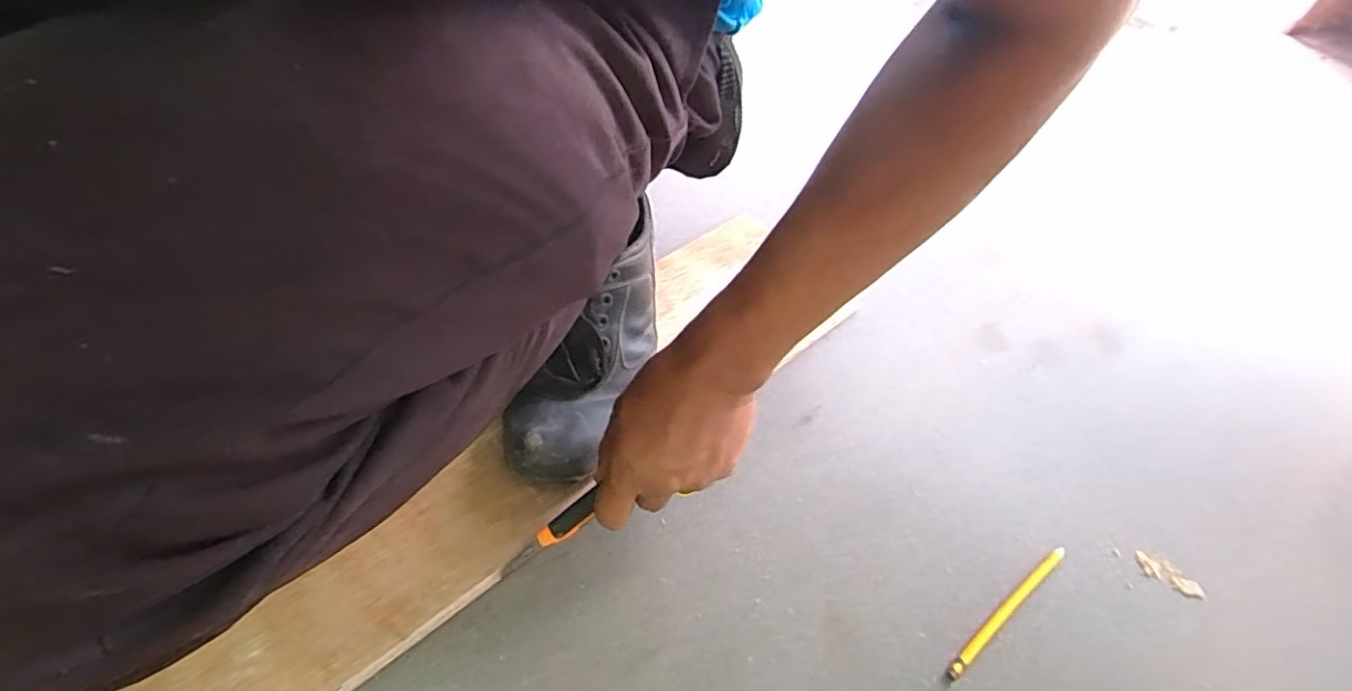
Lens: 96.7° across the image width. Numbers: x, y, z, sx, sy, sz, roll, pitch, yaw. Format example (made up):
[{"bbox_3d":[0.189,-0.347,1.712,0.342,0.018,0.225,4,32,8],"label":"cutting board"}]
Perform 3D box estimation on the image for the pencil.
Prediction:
[{"bbox_3d":[0.248,0.198,0.450,0.148,0.007,0.010,-28,57,-26],"label":"pencil"}]

